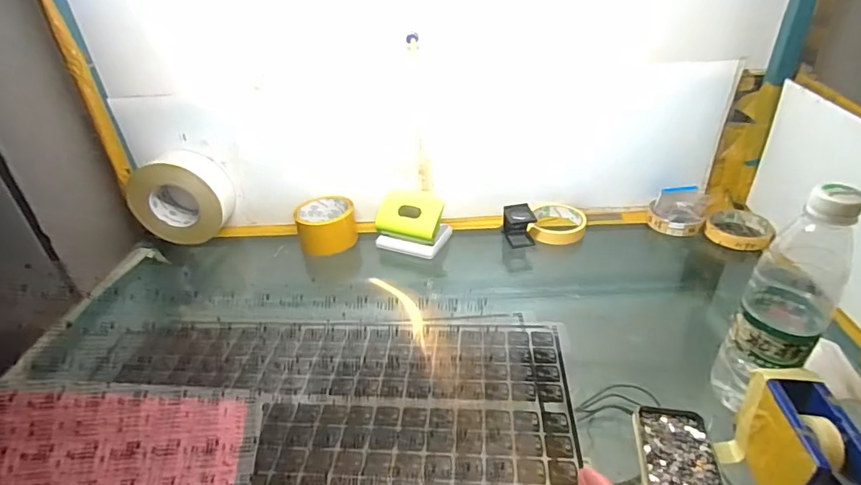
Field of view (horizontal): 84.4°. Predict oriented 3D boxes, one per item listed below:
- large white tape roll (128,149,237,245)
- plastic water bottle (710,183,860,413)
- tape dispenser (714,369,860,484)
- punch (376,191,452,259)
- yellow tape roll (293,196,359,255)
[{"bbox_3d":[-0.394,-0.070,0.755,0.148,0.128,0.061,-6,32,-2],"label":"large white tape roll"},{"bbox_3d":[0.302,0.055,0.407,0.061,0.221,0.074,25,44,37],"label":"plastic water bottle"},{"bbox_3d":[0.283,0.170,0.357,0.055,0.073,0.134,-1,33,6],"label":"tape dispenser"},{"bbox_3d":[-0.028,-0.030,0.722,0.107,0.071,0.066,10,36,22],"label":"punch"},{"bbox_3d":[-0.164,-0.027,0.755,0.092,0.053,0.092,-10,34,-8],"label":"yellow tape roll"}]

